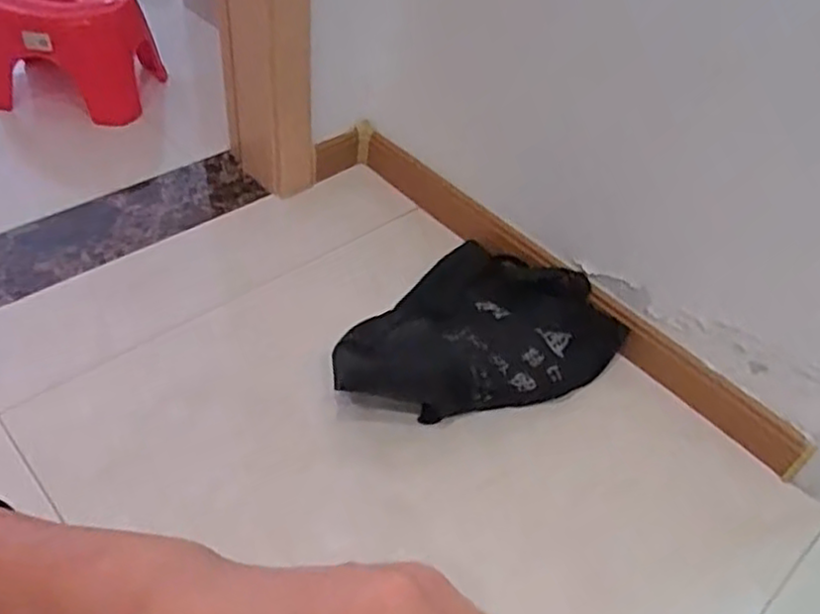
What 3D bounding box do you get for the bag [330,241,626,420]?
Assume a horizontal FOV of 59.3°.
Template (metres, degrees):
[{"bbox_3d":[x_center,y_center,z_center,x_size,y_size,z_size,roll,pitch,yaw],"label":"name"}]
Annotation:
[{"bbox_3d":[0.099,0.043,1.012,0.296,0.123,0.376,32,51,22],"label":"bag"}]

